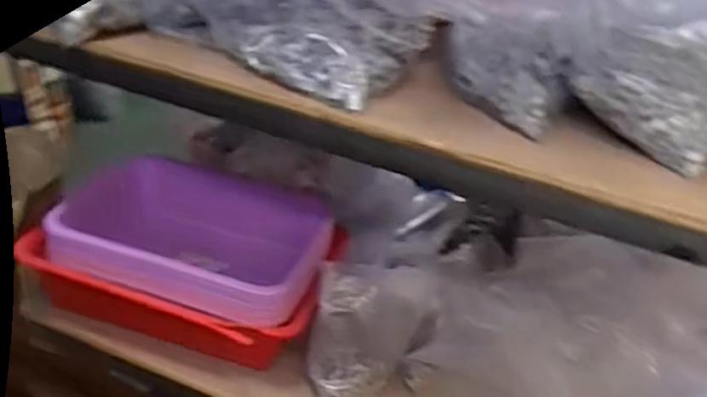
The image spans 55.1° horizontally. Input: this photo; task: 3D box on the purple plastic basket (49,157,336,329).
[{"bbox_3d":[-0.197,0.057,0.846,0.304,0.107,0.245,11,29,7],"label":"purple plastic basket"}]

